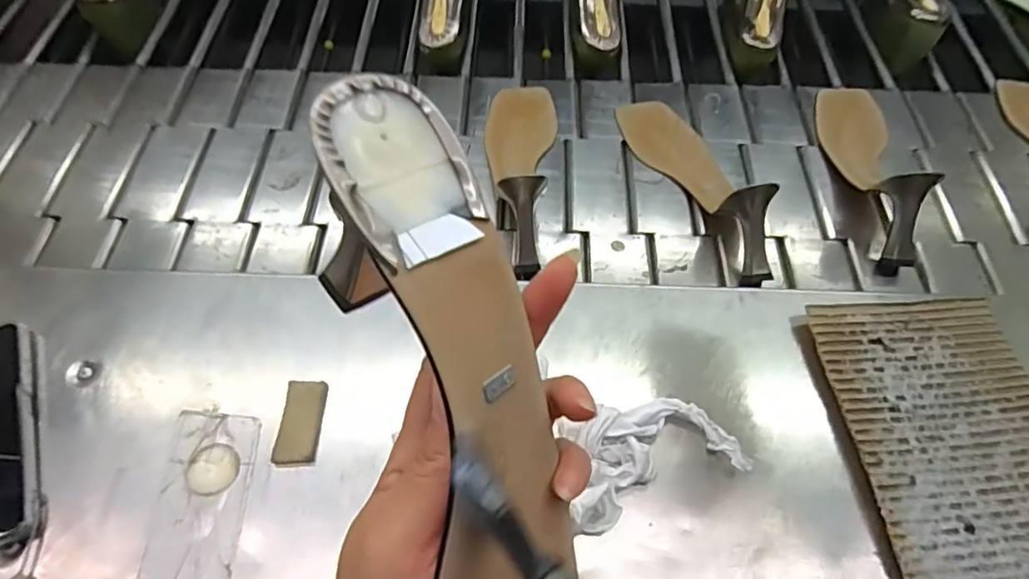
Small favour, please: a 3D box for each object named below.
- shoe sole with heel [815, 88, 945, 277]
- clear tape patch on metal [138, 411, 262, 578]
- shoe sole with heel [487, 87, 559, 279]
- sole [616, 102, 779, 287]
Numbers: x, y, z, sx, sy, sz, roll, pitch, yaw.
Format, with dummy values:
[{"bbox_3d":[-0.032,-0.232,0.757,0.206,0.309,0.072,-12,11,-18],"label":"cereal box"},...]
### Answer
[{"bbox_3d":[0.368,-0.130,0.604,0.077,0.091,0.254,7,47,3],"label":"shoe sole with heel"},{"bbox_3d":[-0.212,0.144,0.395,0.058,0.005,0.121,-1,59,-1],"label":"clear tape patch on metal"},{"bbox_3d":[0.007,-0.131,0.593,0.071,0.071,0.256,2,46,0],"label":"shoe sole with heel"},{"bbox_3d":[0.183,-0.115,0.593,0.078,0.081,0.255,-15,48,-10],"label":"sole"}]

